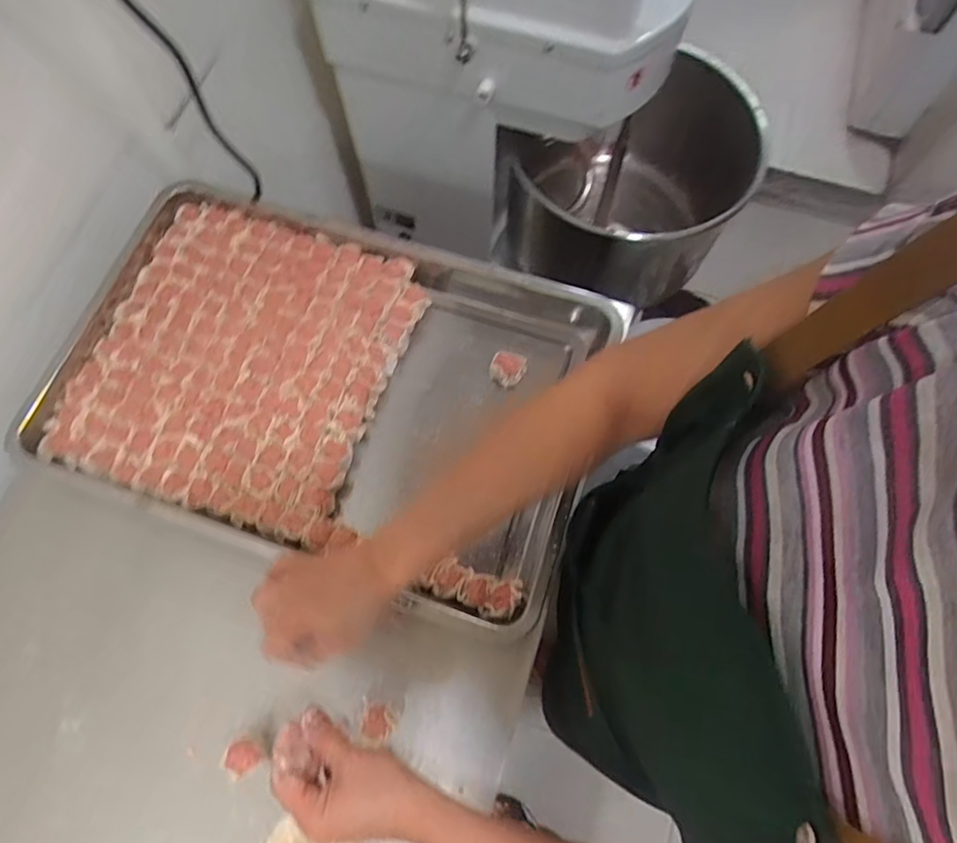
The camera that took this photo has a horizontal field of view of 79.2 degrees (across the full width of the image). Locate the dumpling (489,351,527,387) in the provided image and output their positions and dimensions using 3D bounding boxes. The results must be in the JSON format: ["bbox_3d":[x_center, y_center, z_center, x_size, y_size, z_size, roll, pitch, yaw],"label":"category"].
[{"bbox_3d":[0.034,-0.060,0.662,0.038,0.027,0.037,22,73,8],"label":"dumpling"}]

